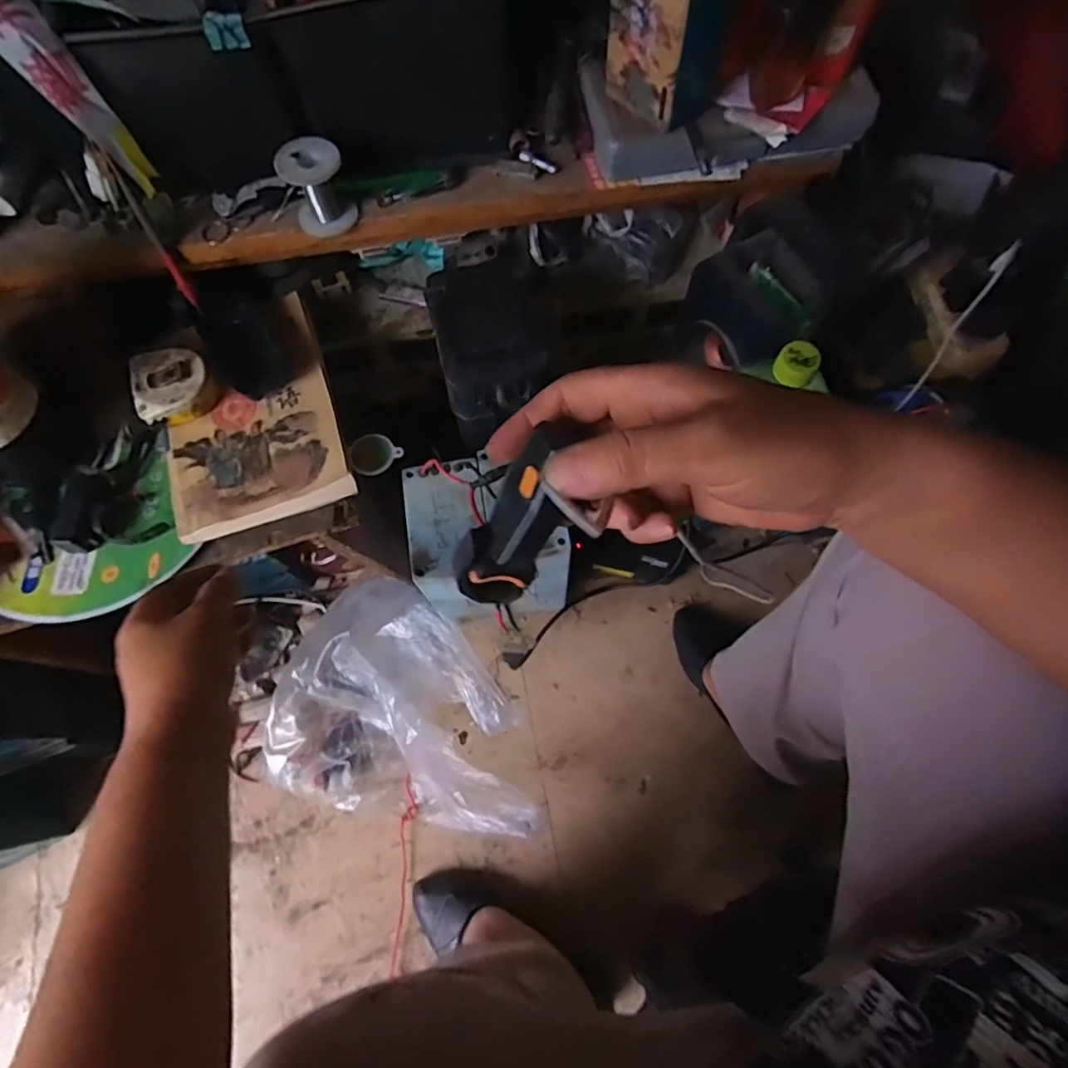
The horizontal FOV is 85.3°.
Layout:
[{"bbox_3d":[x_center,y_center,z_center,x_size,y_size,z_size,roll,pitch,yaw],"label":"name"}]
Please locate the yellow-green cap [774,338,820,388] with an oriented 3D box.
[{"bbox_3d":[0.200,-0.130,0.441,0.030,0.023,0.026,31,75,9],"label":"yellow-green cap"}]

